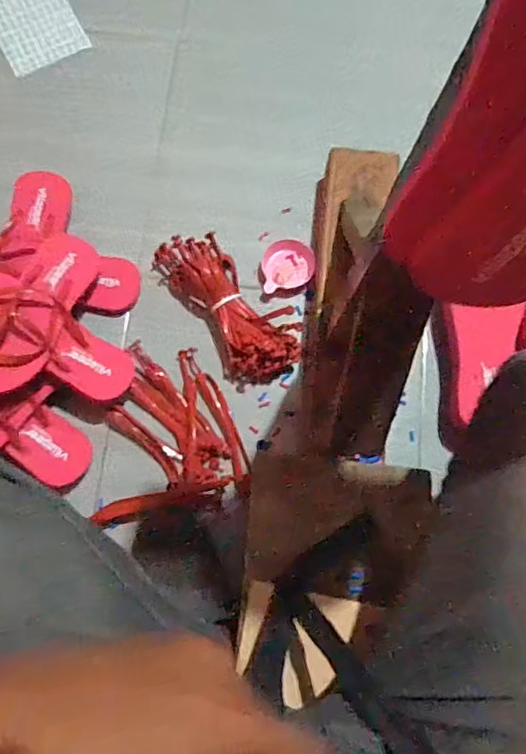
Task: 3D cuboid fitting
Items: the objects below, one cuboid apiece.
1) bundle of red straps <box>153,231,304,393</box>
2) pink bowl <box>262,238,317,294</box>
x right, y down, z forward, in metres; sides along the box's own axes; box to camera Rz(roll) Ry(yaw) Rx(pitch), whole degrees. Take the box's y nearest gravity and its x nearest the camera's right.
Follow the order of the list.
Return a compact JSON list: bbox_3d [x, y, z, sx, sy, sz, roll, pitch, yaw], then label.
[{"bbox_3d":[-0.047,-0.100,0.672,0.106,0.055,0.233,-34,78,-8],"label":"bundle of red straps"},{"bbox_3d":[0.034,-0.159,0.713,0.081,0.022,0.074,0,76,0],"label":"pink bowl"}]

